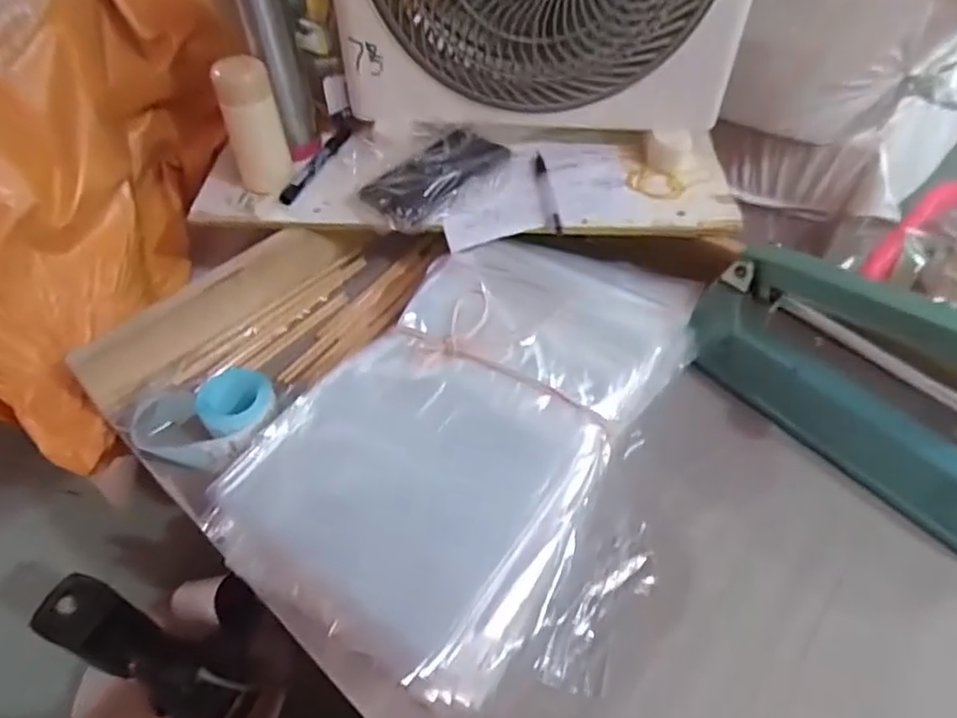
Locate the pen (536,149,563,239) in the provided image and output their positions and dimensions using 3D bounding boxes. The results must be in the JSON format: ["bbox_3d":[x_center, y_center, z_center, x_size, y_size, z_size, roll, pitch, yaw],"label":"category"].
[{"bbox_3d":[0.070,-0.176,0.630,0.013,0.008,0.138,-3,50,-2],"label":"pen"}]

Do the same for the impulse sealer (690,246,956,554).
[{"bbox_3d":[0.315,0.009,0.467,0.079,0.166,0.287,-34,57,-25],"label":"impulse sealer"}]

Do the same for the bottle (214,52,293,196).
[{"bbox_3d":[-0.220,-0.224,0.606,0.054,0.119,0.043,-17,52,-14],"label":"bottle"}]

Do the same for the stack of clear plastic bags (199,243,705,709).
[{"bbox_3d":[0.021,0.051,0.497,0.280,0.067,0.406,26,54,20],"label":"stack of clear plastic bags"}]

